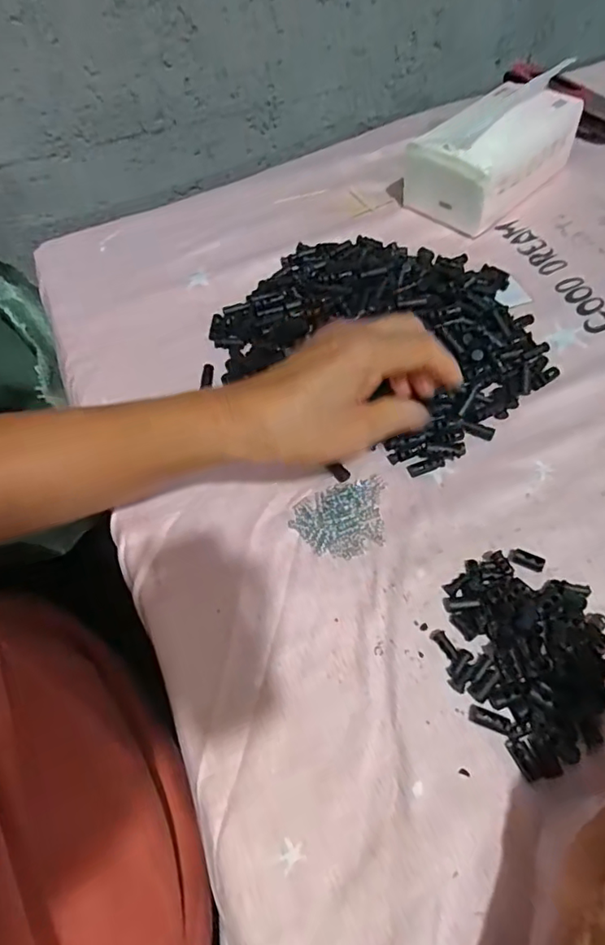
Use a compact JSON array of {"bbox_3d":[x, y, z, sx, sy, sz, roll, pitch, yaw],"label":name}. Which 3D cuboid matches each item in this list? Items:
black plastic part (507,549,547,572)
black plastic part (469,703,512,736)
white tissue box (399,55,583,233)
[{"bbox_3d":[0.140,0.055,0.344,0.021,0.006,0.009,19,61,15],"label":"black plastic part"},{"bbox_3d":[0.101,0.133,0.295,0.021,0.004,0.009,20,61,16],"label":"black plastic part"},{"bbox_3d":[0.183,-0.310,0.526,0.090,0.080,0.167,38,67,24],"label":"white tissue box"}]

